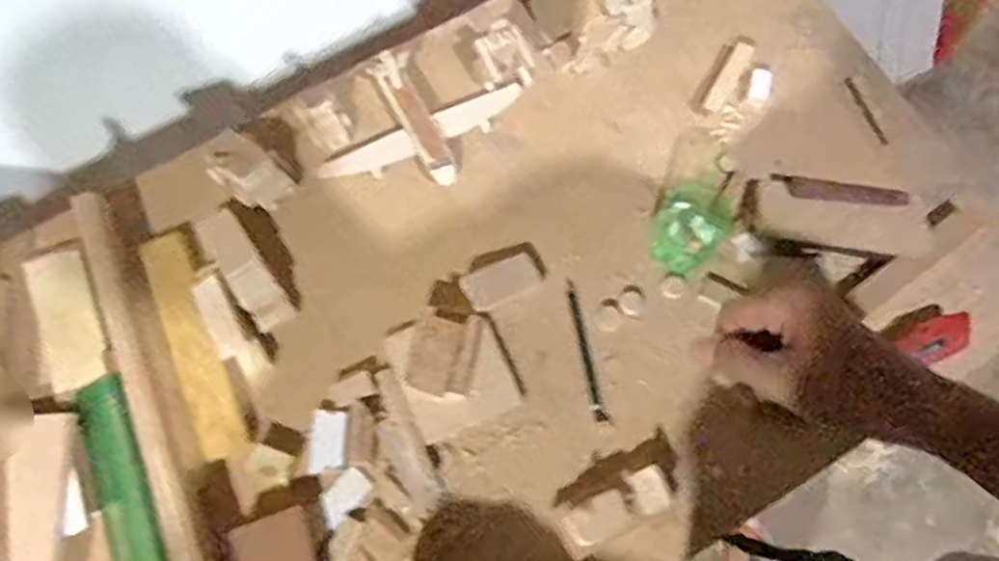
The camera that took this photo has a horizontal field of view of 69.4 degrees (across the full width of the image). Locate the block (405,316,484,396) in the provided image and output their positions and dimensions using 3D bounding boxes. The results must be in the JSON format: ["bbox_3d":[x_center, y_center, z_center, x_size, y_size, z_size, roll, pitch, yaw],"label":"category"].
[{"bbox_3d":[-0.044,0.059,0.588,0.054,0.035,0.074,9,73,5],"label":"block"}]

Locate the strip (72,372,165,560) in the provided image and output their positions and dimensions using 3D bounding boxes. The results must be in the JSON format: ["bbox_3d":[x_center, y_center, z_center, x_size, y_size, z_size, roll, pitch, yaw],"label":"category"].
[{"bbox_3d":[-0.275,0.194,0.544,0.041,0.013,0.255,-22,73,-5],"label":"strip"}]

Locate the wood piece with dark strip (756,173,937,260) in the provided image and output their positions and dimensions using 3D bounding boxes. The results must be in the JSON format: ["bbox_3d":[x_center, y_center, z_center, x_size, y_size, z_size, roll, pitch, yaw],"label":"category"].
[{"bbox_3d":[0.298,-0.059,0.627,0.143,0.023,0.062,12,73,5],"label":"wood piece with dark strip"}]

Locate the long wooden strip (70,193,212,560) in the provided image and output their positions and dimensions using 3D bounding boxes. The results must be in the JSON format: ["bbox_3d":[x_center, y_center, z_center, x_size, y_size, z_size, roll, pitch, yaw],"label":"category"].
[{"bbox_3d":[-0.268,0.136,0.562,0.033,0.020,0.457,-23,73,-6],"label":"long wooden strip"}]

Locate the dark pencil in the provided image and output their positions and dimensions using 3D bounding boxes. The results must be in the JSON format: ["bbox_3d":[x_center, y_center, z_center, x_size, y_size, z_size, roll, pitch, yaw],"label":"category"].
[{"bbox_3d":[0.071,0.058,0.605,0.011,0.005,0.120,-11,72,-4],"label":"dark pencil"}]

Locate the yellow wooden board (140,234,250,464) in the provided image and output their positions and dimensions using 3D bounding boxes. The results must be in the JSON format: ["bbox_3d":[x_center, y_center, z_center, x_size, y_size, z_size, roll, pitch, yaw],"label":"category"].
[{"bbox_3d":[-0.259,0.050,0.607,0.039,0.010,0.200,-17,73,-24],"label":"yellow wooden board"}]

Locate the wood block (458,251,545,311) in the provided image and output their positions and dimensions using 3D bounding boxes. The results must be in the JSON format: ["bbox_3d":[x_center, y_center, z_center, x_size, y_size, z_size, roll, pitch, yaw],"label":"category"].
[{"bbox_3d":[0.001,0.000,0.615,0.065,0.011,0.033,-27,73,-7],"label":"wood block"}]

